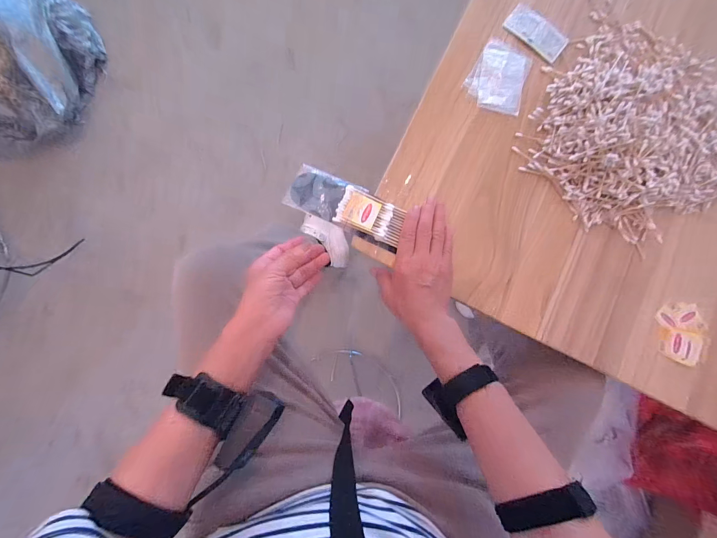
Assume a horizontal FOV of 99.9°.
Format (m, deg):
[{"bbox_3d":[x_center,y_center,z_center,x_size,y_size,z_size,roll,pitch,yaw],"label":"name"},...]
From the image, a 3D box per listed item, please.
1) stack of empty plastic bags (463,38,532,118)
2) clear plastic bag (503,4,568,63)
[{"bbox_3d":[0.214,-0.293,0.457,0.087,0.013,0.120,18,83,-4],"label":"stack of empty plastic bags"},{"bbox_3d":[0.284,-0.377,0.476,0.098,0.004,0.057,38,82,-1],"label":"clear plastic bag"}]

